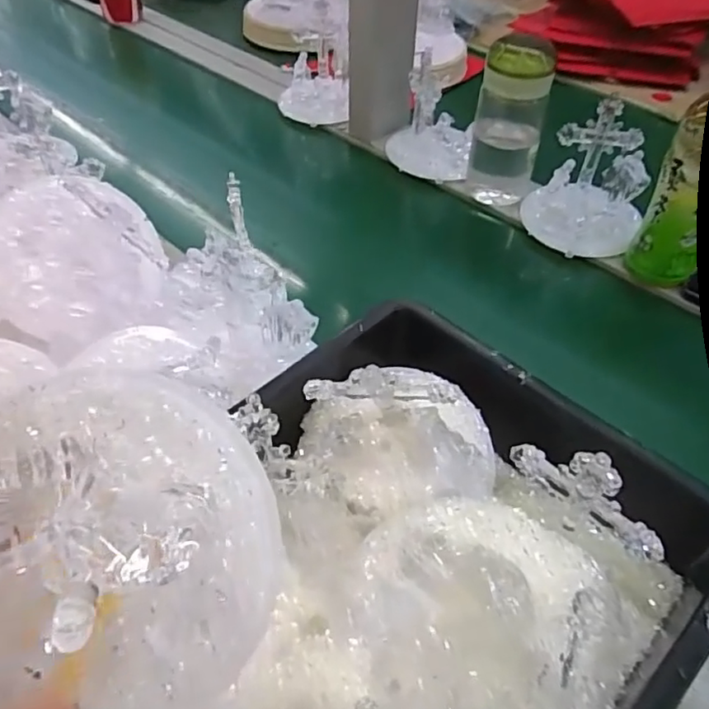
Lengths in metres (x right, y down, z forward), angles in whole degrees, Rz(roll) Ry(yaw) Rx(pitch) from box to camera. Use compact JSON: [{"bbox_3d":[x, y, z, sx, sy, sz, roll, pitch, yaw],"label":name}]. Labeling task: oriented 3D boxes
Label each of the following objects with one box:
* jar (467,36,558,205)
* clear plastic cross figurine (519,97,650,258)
[{"bbox_3d":[0.171,-0.265,0.648,0.072,0.161,0.065,10,48,8],"label":"jar"},{"bbox_3d":[0.248,-0.182,0.628,0.121,0.108,0.101,19,50,16],"label":"clear plastic cross figurine"}]

